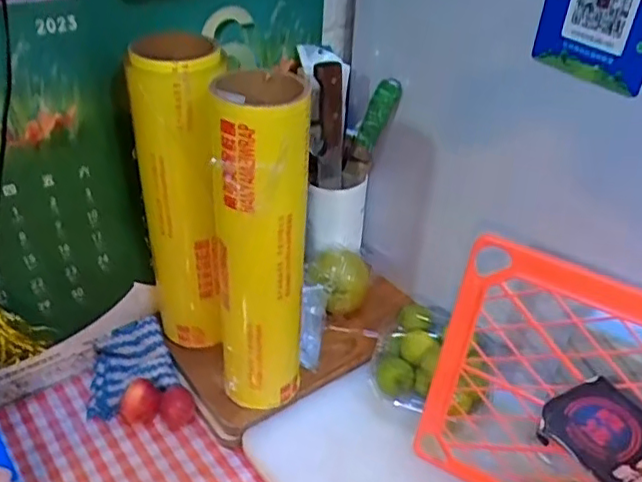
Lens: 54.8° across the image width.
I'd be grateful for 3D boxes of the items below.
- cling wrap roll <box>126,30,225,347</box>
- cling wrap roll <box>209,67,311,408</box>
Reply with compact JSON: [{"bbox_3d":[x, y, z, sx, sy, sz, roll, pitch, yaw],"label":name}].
[{"bbox_3d":[-0.147,-0.047,0.690,0.102,0.344,0.088,13,38,13],"label":"cling wrap roll"},{"bbox_3d":[-0.061,0.014,0.627,0.088,0.346,0.096,1,37,-3],"label":"cling wrap roll"}]

